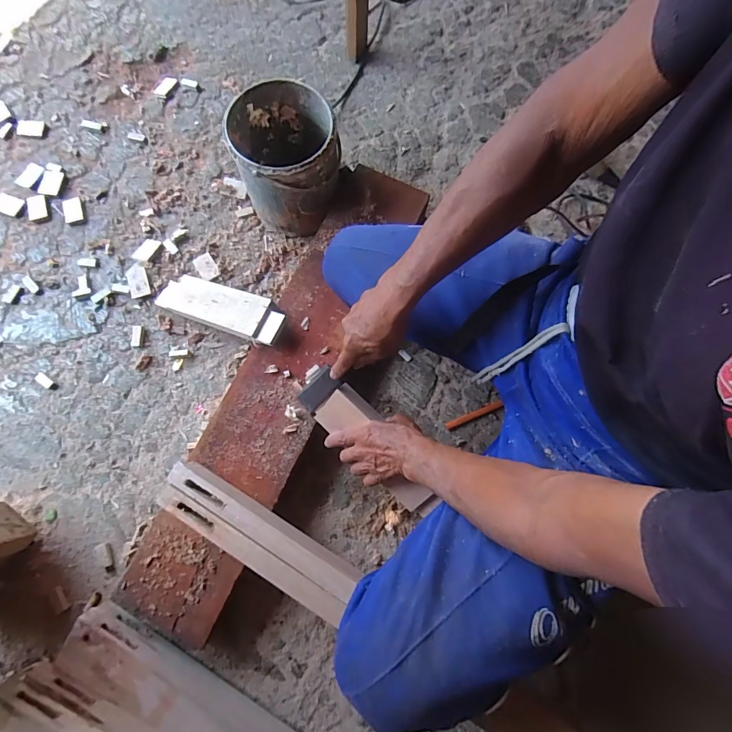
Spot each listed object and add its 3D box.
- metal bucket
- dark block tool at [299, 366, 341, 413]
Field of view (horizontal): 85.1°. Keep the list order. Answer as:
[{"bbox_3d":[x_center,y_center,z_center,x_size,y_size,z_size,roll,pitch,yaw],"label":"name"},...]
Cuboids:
[{"bbox_3d":[-0.141,-0.365,0.731,0.173,0.191,0.180,0,77,-2],"label":"metal bucket"},{"bbox_3d":[-0.072,0.037,0.616,0.036,0.012,0.086,48,122,8],"label":"dark block tool"}]

